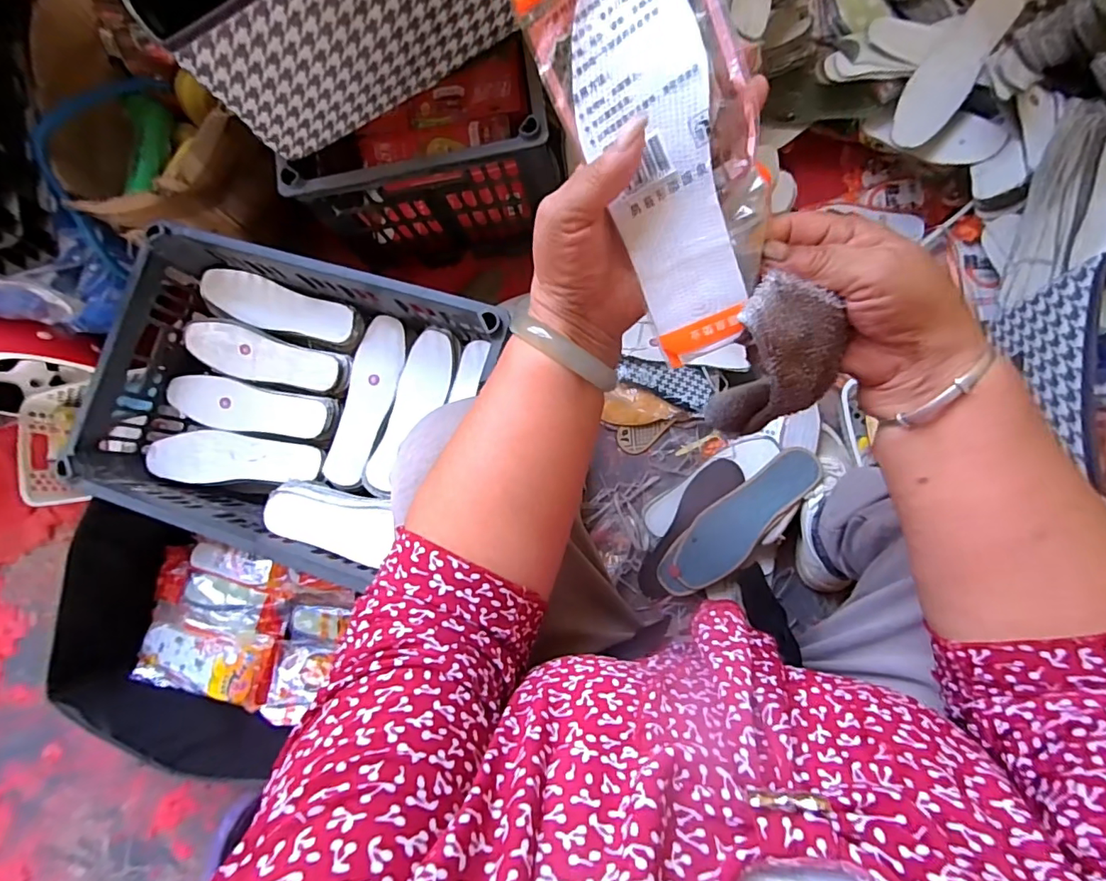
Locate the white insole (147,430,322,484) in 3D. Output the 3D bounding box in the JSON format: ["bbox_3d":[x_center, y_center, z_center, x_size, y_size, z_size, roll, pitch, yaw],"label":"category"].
[{"bbox_3d":[-0.435,0.022,0.710,0.231,0.019,0.069,-1,84,4],"label":"white insole"}]

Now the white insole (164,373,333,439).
[{"bbox_3d":[-0.421,-0.043,0.714,0.224,0.016,0.067,11,86,5],"label":"white insole"}]

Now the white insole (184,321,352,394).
[{"bbox_3d":[-0.394,-0.111,0.707,0.223,0.029,0.065,15,86,6],"label":"white insole"}]

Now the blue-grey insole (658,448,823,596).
[{"bbox_3d":[0.264,0.119,0.745,0.084,0.010,0.273,43,100,23],"label":"blue-grey insole"}]

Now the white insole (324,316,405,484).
[{"bbox_3d":[-0.252,-0.053,0.702,0.069,0.014,0.230,13,86,6],"label":"white insole"}]

